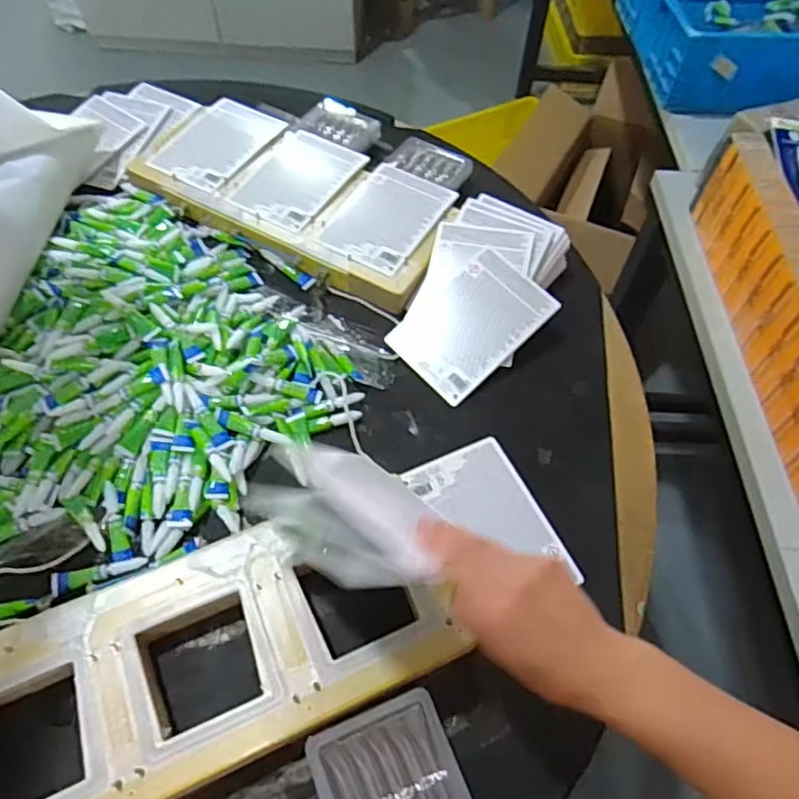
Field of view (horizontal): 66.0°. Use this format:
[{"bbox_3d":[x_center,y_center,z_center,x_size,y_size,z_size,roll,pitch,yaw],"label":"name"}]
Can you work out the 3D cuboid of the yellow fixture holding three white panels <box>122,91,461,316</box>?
[{"bbox_3d":[-0.131,-0.272,0.807,0.417,0.031,0.200,27,60,15],"label":"yellow fixture holding three white panels"}]

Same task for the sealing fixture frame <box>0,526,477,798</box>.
[{"bbox_3d":[-0.166,0.219,0.501,0.413,0.038,0.164,-20,59,-14],"label":"sealing fixture frame"}]

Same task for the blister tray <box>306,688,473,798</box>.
[{"bbox_3d":[-0.006,0.296,0.473,0.103,0.028,0.106,-18,59,-13],"label":"blister tray"}]

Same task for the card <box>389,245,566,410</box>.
[{"bbox_3d":[0.082,-0.087,0.702,0.168,0.009,0.117,-43,70,-4],"label":"card"}]

